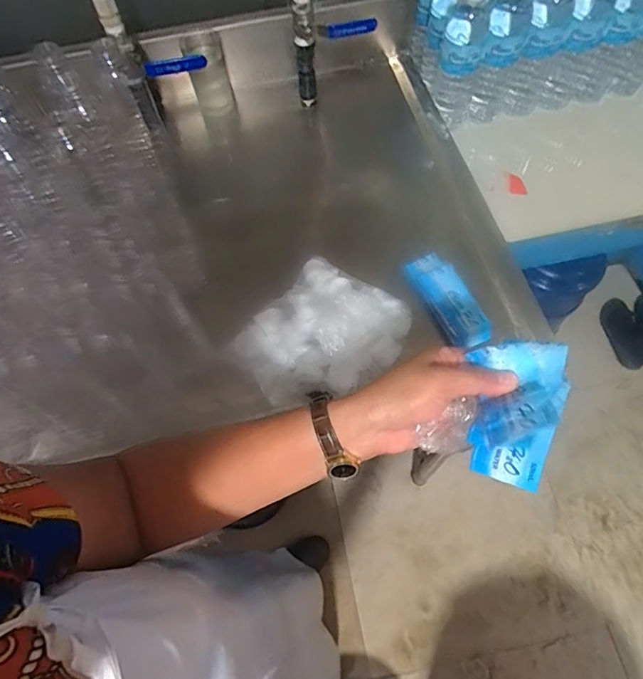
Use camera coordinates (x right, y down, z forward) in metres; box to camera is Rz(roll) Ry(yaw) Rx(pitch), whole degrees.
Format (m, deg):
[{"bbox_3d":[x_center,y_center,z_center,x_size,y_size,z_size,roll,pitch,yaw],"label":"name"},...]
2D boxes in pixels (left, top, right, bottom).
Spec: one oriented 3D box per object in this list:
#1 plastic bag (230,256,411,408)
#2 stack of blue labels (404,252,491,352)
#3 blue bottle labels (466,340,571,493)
[{"bbox_3d":[-0.001,-0.012,0.557,0.171,0.063,0.187,41,71,21],"label":"plastic bag"},{"bbox_3d":[0.160,-0.051,0.597,0.059,0.010,0.141,-22,64,-9],"label":"stack of blue labels"},{"bbox_3d":[0.130,0.039,0.324,0.063,0.040,0.102,22,66,13],"label":"blue bottle labels"}]

